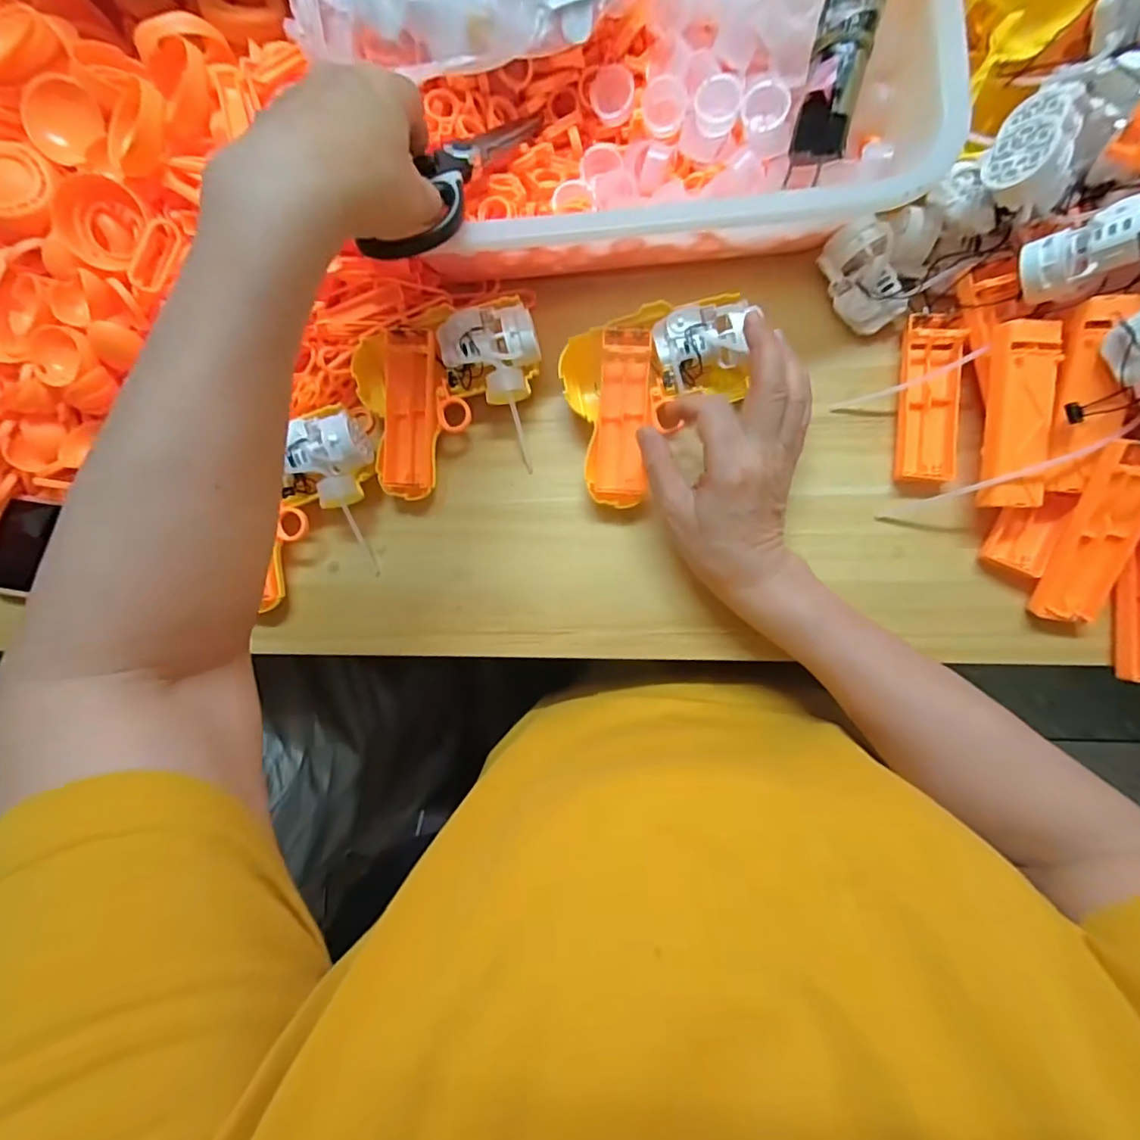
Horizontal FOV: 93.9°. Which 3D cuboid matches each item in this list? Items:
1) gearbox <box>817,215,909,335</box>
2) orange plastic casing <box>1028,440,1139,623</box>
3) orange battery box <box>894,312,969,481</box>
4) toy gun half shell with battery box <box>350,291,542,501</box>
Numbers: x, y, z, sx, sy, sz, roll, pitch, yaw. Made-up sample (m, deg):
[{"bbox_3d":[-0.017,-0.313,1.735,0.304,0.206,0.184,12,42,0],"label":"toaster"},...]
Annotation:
[{"bbox_3d":[0.198,-0.198,0.357,0.035,0.033,0.066,-23,82,4],"label":"gearbox"},{"bbox_3d":[0.316,-0.020,0.316,0.037,0.019,0.107,11,113,8],"label":"orange plastic casing"},{"bbox_3d":[0.237,-0.114,0.351,0.034,0.019,0.109,4,85,7],"label":"orange battery box"},{"bbox_3d":[-0.086,-0.122,0.378,0.133,0.033,0.120,-6,84,7],"label":"toy gun half shell with battery box"}]

